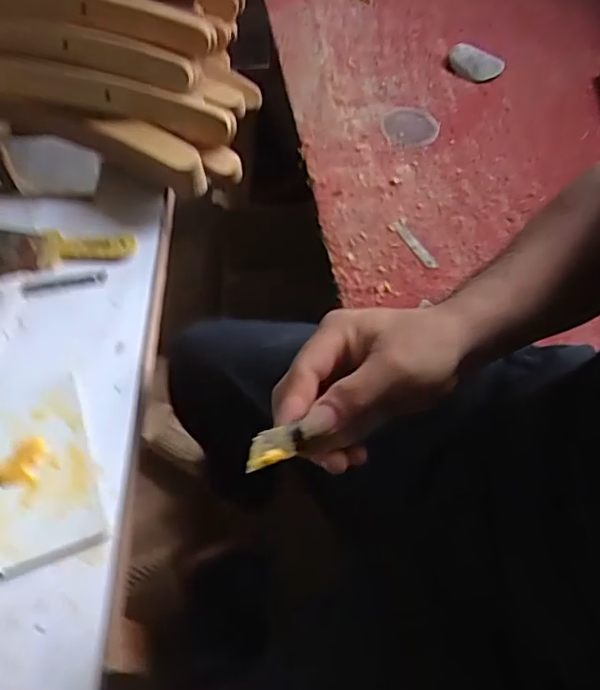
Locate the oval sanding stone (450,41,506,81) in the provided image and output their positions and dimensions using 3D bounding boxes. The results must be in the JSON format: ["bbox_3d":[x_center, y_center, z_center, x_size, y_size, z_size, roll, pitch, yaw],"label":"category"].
[{"bbox_3d":[0.311,-0.503,1.020,0.094,0.017,0.072,37,67,21],"label":"oval sanding stone"}]

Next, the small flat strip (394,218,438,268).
[{"bbox_3d":[0.163,-0.143,0.815,0.020,0.004,0.093,-24,62,-12],"label":"small flat strip"}]

